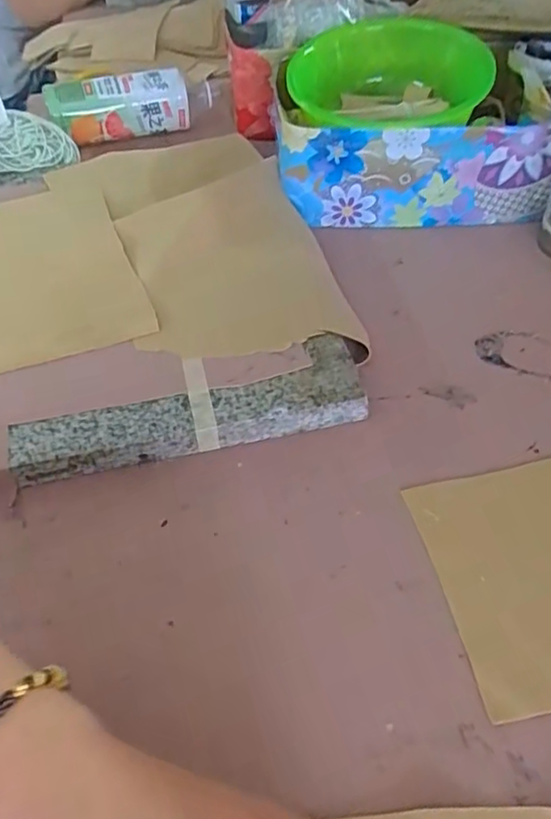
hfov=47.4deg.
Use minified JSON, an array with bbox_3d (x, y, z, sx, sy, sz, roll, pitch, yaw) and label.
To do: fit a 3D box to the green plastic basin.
[{"bbox_3d":[0.108,-0.324,0.619,0.165,0.069,0.179,-1,48,1],"label":"green plastic basin"}]

